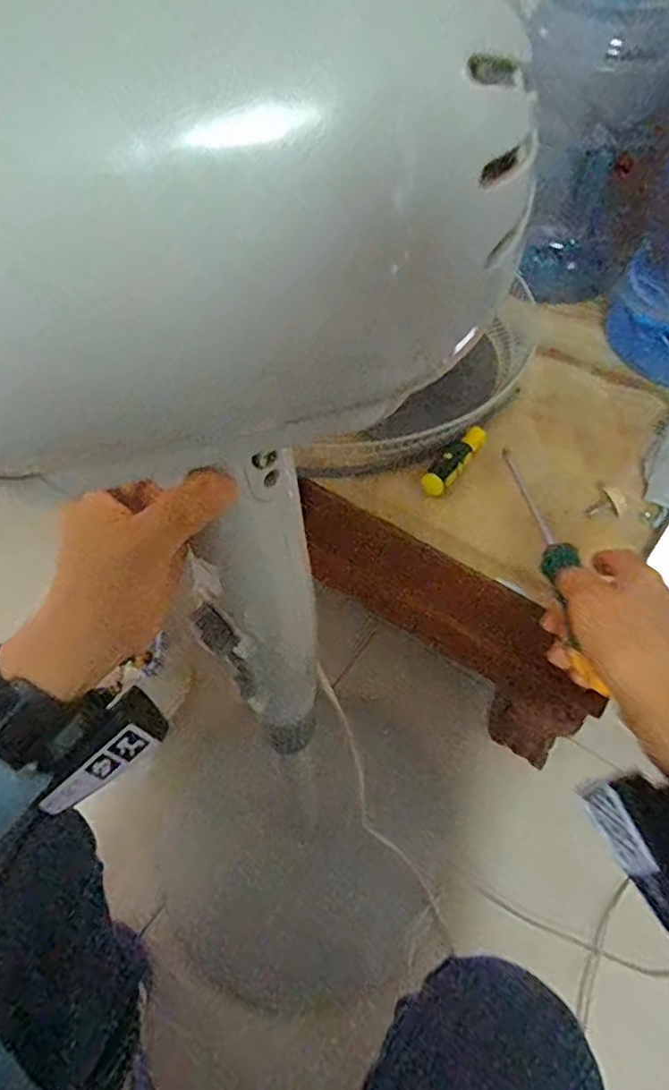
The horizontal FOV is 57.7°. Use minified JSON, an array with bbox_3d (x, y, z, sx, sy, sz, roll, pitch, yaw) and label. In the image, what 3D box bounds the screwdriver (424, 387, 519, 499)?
[{"bbox_3d":[0.148,-0.117,0.630,0.026,0.020,0.191,30,57,20],"label":"screwdriver"}]

